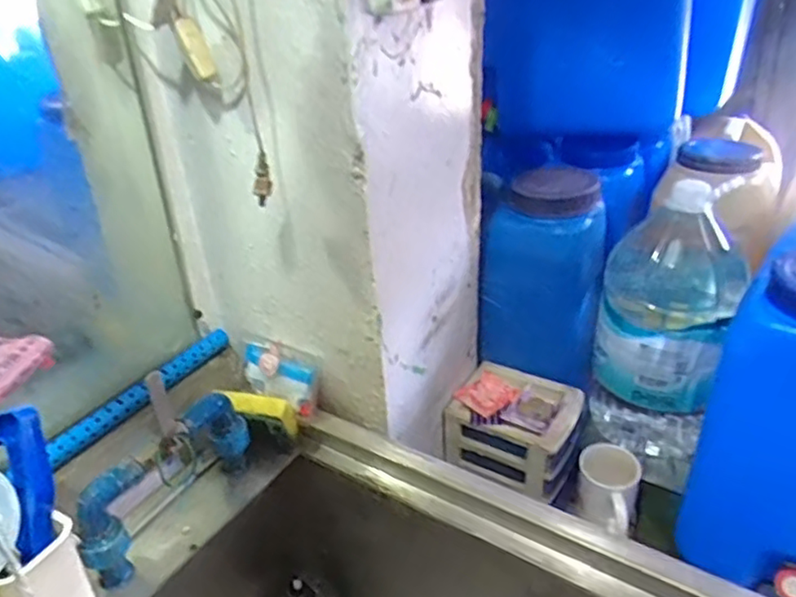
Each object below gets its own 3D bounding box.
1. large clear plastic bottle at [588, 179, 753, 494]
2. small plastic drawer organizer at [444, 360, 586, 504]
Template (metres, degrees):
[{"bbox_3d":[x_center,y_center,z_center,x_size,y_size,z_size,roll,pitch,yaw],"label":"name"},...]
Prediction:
[{"bbox_3d":[0.386,0.059,0.920,0.180,0.428,0.148,8,33,19],"label":"large clear plastic bottle"},{"bbox_3d":[0.176,0.189,0.917,0.169,0.111,0.148,15,36,27],"label":"small plastic drawer organizer"}]

